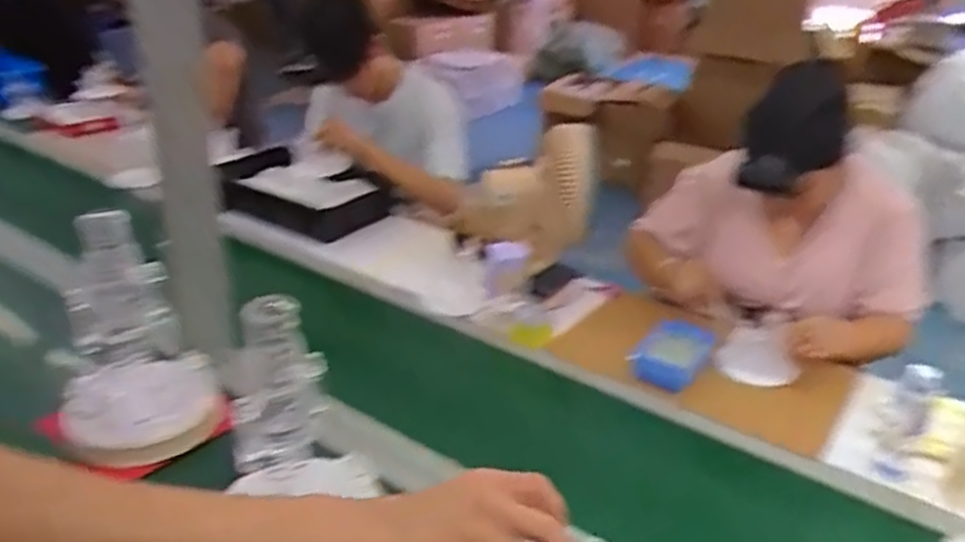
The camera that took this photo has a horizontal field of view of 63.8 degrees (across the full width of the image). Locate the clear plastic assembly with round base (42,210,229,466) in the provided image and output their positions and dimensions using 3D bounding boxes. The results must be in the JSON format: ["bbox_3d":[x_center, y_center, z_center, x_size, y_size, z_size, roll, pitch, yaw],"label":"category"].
[{"bbox_3d":[-0.516,0.081,1.125,0.209,0.324,0.231,-13,31,-26],"label":"clear plastic assembly with round base"}]

